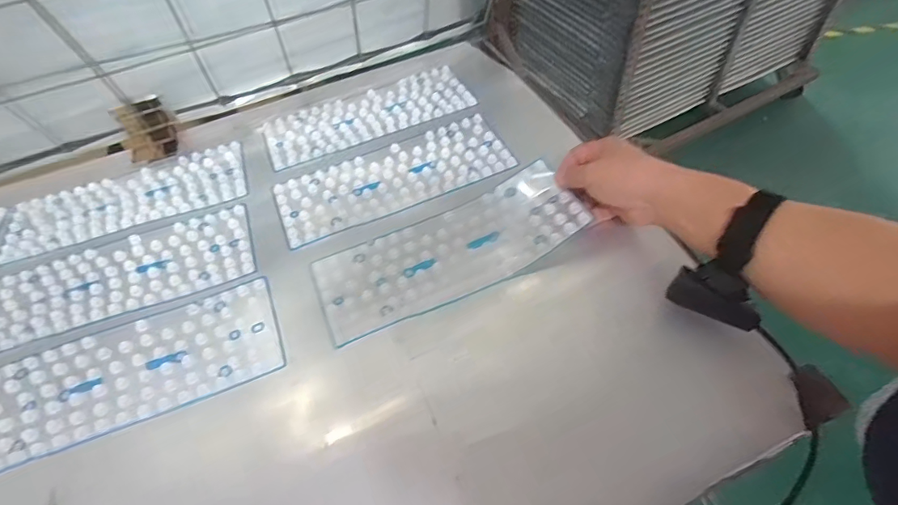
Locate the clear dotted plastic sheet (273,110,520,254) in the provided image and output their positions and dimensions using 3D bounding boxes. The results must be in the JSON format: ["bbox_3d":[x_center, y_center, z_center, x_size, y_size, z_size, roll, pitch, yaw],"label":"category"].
[{"bbox_3d":[-0.066,-0.092,0.570,0.273,0.006,0.104,-22,55,-12],"label":"clear dotted plastic sheet"}]

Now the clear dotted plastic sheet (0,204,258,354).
[{"bbox_3d":[-0.350,0.024,0.505,0.275,0.004,0.105,-19,55,-10],"label":"clear dotted plastic sheet"}]

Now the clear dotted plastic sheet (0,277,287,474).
[{"bbox_3d":[-0.298,0.109,0.438,0.276,0.008,0.107,-20,55,-11],"label":"clear dotted plastic sheet"}]

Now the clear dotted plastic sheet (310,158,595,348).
[{"bbox_3d":[-0.001,-0.003,0.487,0.268,0.022,0.102,-25,55,-6],"label":"clear dotted plastic sheet"}]

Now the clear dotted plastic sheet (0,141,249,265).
[{"bbox_3d":[-0.387,-0.063,0.580,0.276,0.007,0.106,-17,55,-9],"label":"clear dotted plastic sheet"}]

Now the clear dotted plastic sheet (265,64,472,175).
[{"bbox_3d":[-0.109,-0.186,0.640,0.271,0.006,0.104,-21,55,-11],"label":"clear dotted plastic sheet"}]

